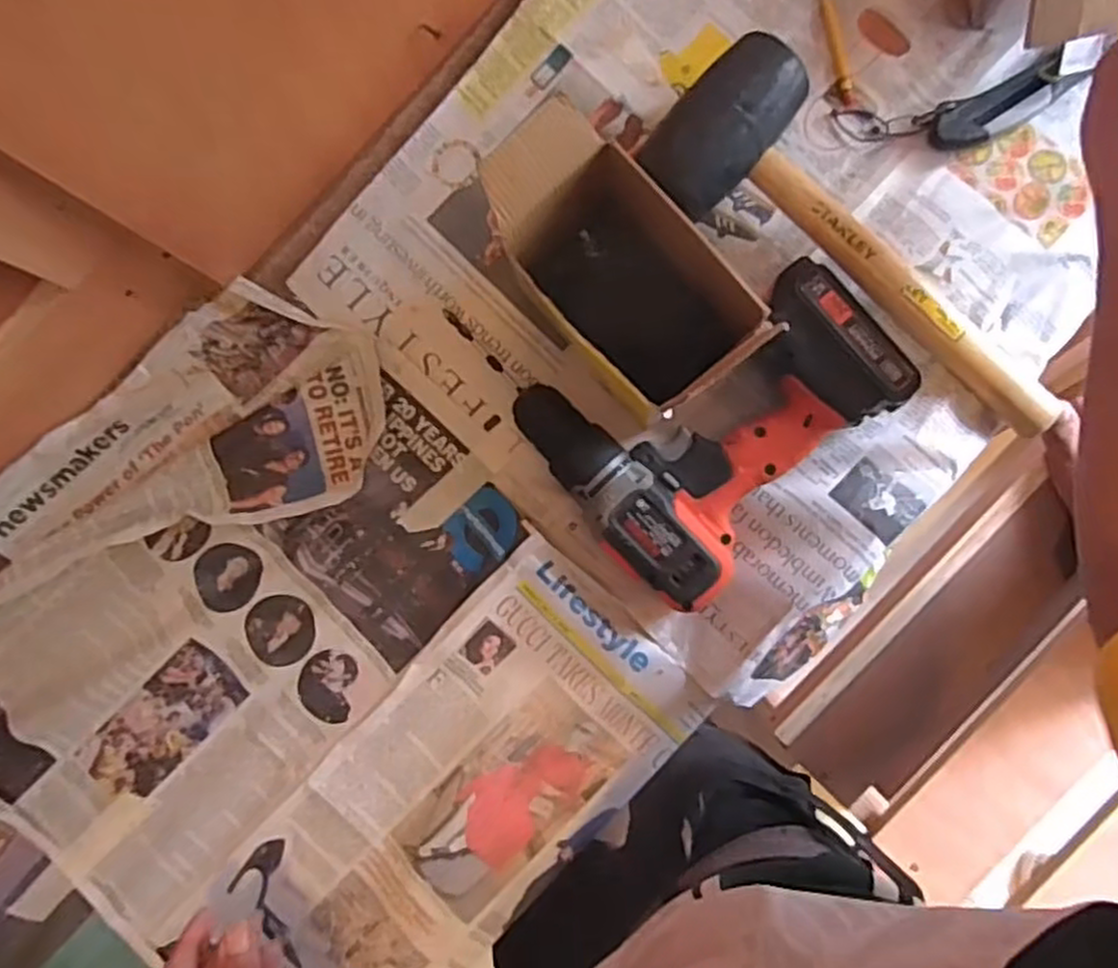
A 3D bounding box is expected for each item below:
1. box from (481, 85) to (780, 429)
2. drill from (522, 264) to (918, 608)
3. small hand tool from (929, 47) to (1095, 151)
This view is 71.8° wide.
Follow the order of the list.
[{"bbox_3d":[0.037,-0.141,0.512,0.090,0.119,0.173,-42,86,1],"label":"box"},{"bbox_3d":[0.110,-0.040,0.526,0.219,0.071,0.174,-34,86,2],"label":"drill"},{"bbox_3d":[0.316,-0.270,0.547,0.101,0.023,0.032,-28,86,2],"label":"small hand tool"}]

